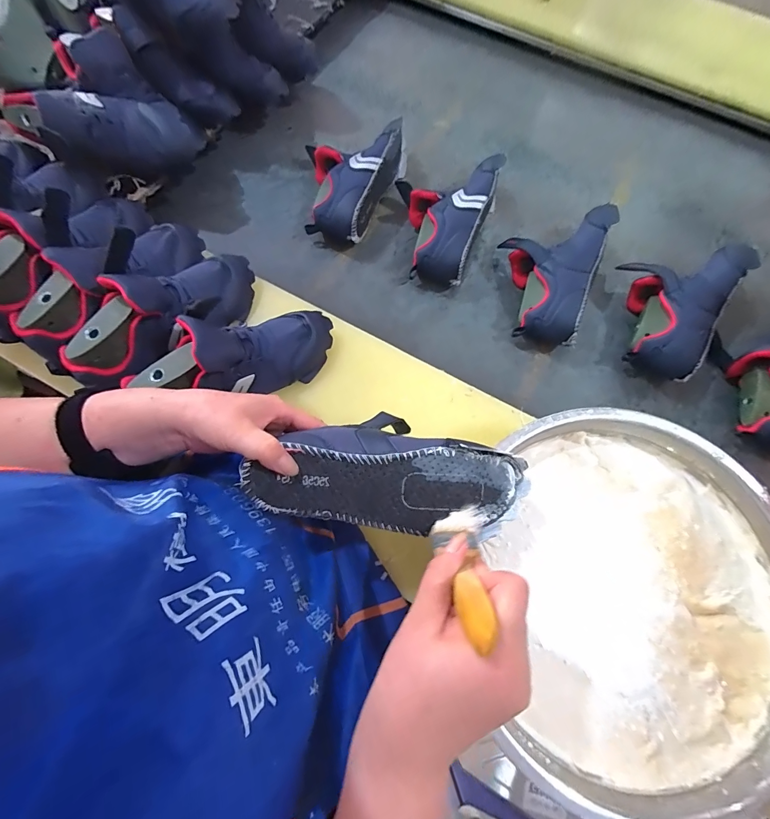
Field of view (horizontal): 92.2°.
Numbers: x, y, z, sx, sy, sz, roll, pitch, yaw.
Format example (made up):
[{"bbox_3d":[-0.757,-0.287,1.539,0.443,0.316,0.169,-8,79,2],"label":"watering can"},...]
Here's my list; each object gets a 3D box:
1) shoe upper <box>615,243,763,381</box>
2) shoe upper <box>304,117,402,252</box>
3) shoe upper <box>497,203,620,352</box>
[{"bbox_3d":[0.424,-0.162,0.553,0.143,0.077,0.226,34,75,9],"label":"shoe upper"},{"bbox_3d":[-0.061,-0.367,0.605,0.122,0.083,0.204,18,74,0],"label":"shoe upper"},{"bbox_3d":[0.247,-0.216,0.565,0.140,0.079,0.235,22,74,5],"label":"shoe upper"}]

